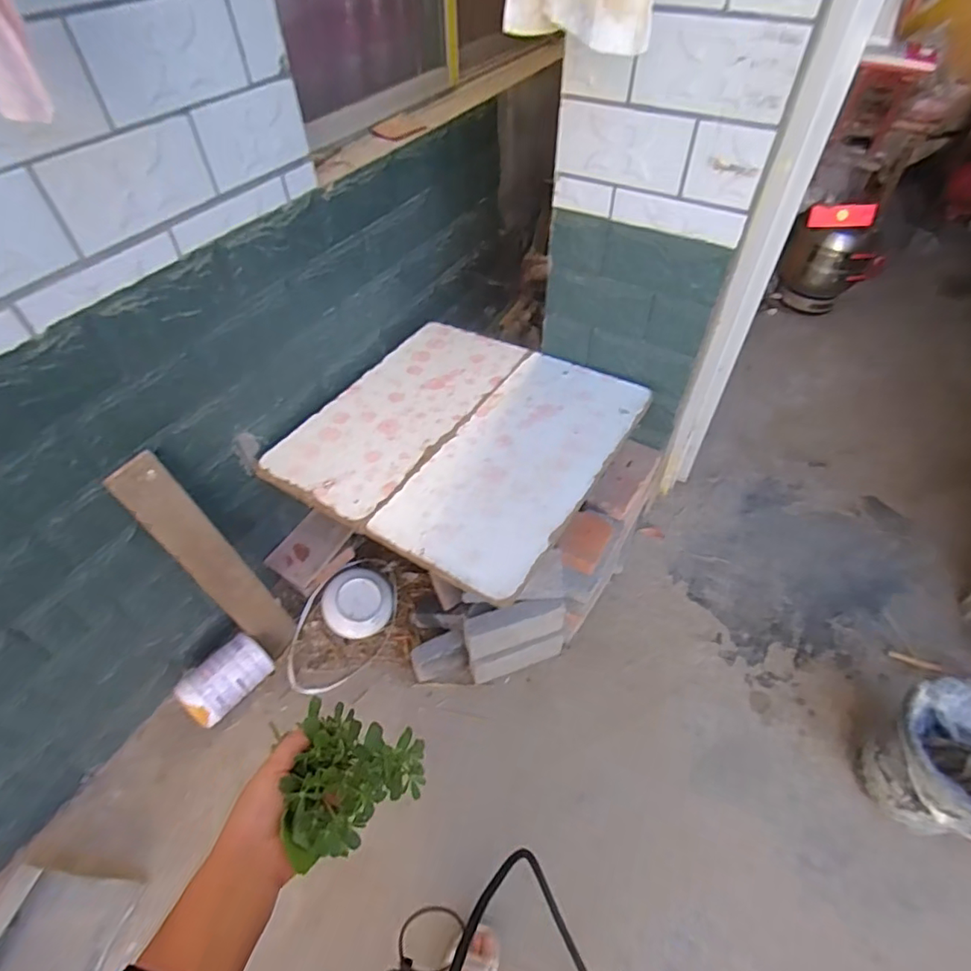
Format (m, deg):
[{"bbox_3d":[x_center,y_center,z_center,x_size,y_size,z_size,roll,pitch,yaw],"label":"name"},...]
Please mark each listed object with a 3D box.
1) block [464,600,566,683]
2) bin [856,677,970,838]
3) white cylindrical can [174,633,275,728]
[{"bbox_3d":[0.072,0.368,1.314,0.236,0.242,0.078,-14,53,-14],"label":"block"},{"bbox_3d":[0.934,0.569,1.111,0.262,0.240,0.259,-6,49,-6],"label":"bin"},{"bbox_3d":[-0.610,0.452,1.280,0.105,0.116,0.189,30,55,23],"label":"white cylindrical can"}]

